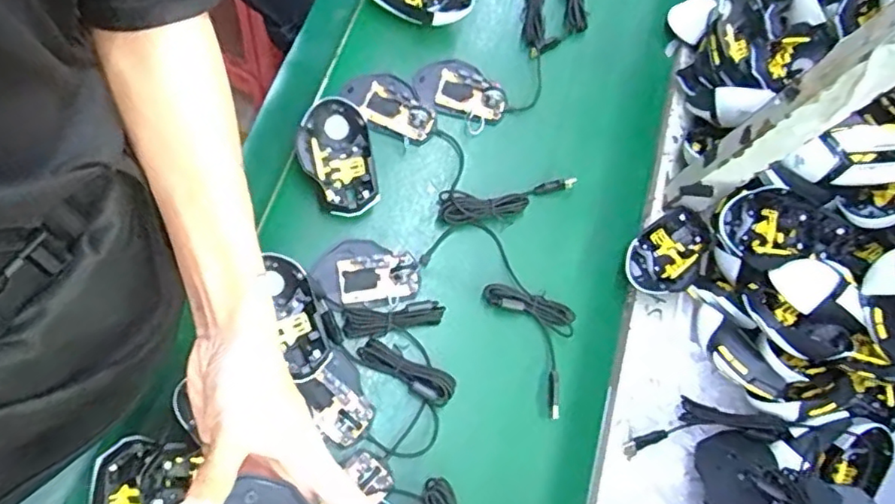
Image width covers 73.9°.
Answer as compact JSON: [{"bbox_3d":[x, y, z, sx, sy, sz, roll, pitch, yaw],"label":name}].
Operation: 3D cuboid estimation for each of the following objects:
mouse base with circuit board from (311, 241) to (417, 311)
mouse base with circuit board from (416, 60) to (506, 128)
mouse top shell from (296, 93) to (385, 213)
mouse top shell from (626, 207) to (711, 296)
[{"bbox_3d":[-0.085,0.021,0.613,0.105,0.014,0.071,-1,68,-4],"label":"mouse base with circuit board"},{"bbox_3d":[0.017,-0.191,0.701,0.108,0.017,0.076,9,68,1],"label":"mouse base with circuit board"},{"bbox_3d":[-0.118,-0.096,0.636,0.071,0.056,0.125,-13,70,-8],"label":"mouse top shell"},{"bbox_3d":[0.247,0.001,0.662,0.107,0.024,0.072,-40,76,-17],"label":"mouse top shell"}]

